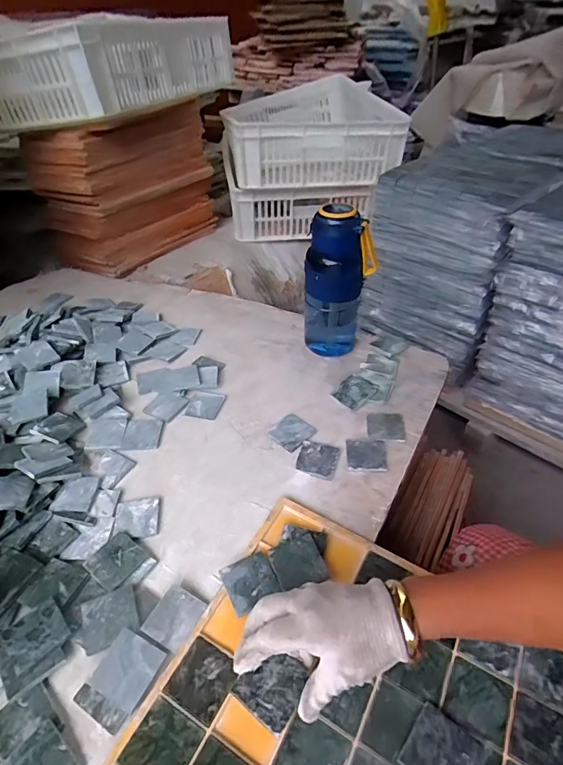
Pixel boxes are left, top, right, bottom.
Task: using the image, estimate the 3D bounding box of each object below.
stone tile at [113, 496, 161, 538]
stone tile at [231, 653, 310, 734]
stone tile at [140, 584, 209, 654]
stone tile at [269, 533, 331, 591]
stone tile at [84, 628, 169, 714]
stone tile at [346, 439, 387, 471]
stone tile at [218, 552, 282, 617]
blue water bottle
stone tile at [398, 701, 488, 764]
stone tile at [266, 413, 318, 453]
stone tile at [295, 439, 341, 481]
[{"bbox_3d":[-0.165,0.154,0.501,0.051,0.005,0.051,-7,43,-4],"label":"stone tile"},{"bbox_3d":[-0.007,0.239,0.349,0.046,0.010,0.049,23,49,26],"label":"stone tile"},{"bbox_3d":[-0.101,0.223,0.415,0.041,0.011,0.049,19,47,22],"label":"stone tile"},{"bbox_3d":[0.016,0.179,0.441,0.048,0.004,0.048,-13,45,-17],"label":"stone tile"},{"bbox_3d":[-0.134,0.248,0.381,0.049,0.005,0.049,16,46,20],"label":"stone tile"},{"bbox_3d":[0.108,0.091,0.555,0.049,0.008,0.050,1,43,4],"label":"stone tile"},{"bbox_3d":[-0.031,0.195,0.431,0.046,0.004,0.046,-22,53,-21],"label":"stone tile"},{"bbox_3d":[0.086,-0.148,0.664,0.100,0.223,0.083,1,43,4],"label":"blue water bottle"},{"bbox_3d":[0.125,0.284,0.336,0.049,0.008,0.052,29,51,29],"label":"stone tile"},{"bbox_3d":[0.014,0.066,0.589,0.051,0.008,0.050,33,53,32],"label":"stone tile"},{"bbox_3d":[0.047,0.096,0.553,0.048,0.009,0.051,11,45,15],"label":"stone tile"}]

